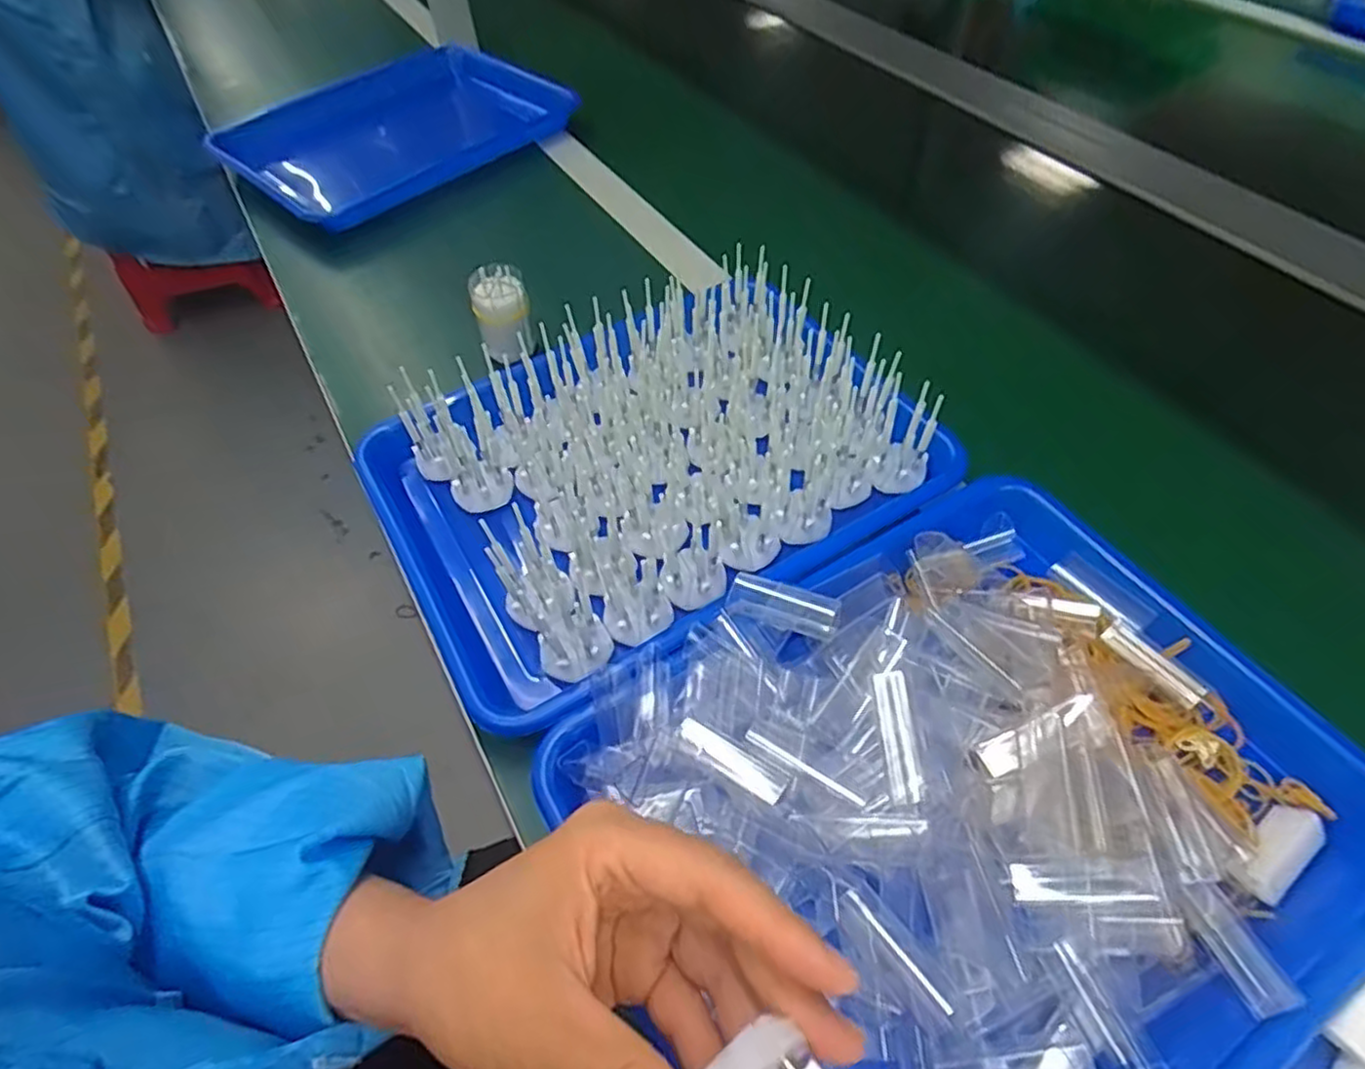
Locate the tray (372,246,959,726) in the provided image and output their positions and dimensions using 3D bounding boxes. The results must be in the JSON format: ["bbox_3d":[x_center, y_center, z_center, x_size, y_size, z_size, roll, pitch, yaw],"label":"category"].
[{"bbox_3d":[-0.021,-0.052,0.434,0.326,0.079,0.241,-28,57,-17],"label":"tray"}]

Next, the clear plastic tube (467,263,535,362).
[{"bbox_3d":[-0.133,-0.164,0.514,0.040,0.064,0.033,-18,55,-11],"label":"clear plastic tube"}]

